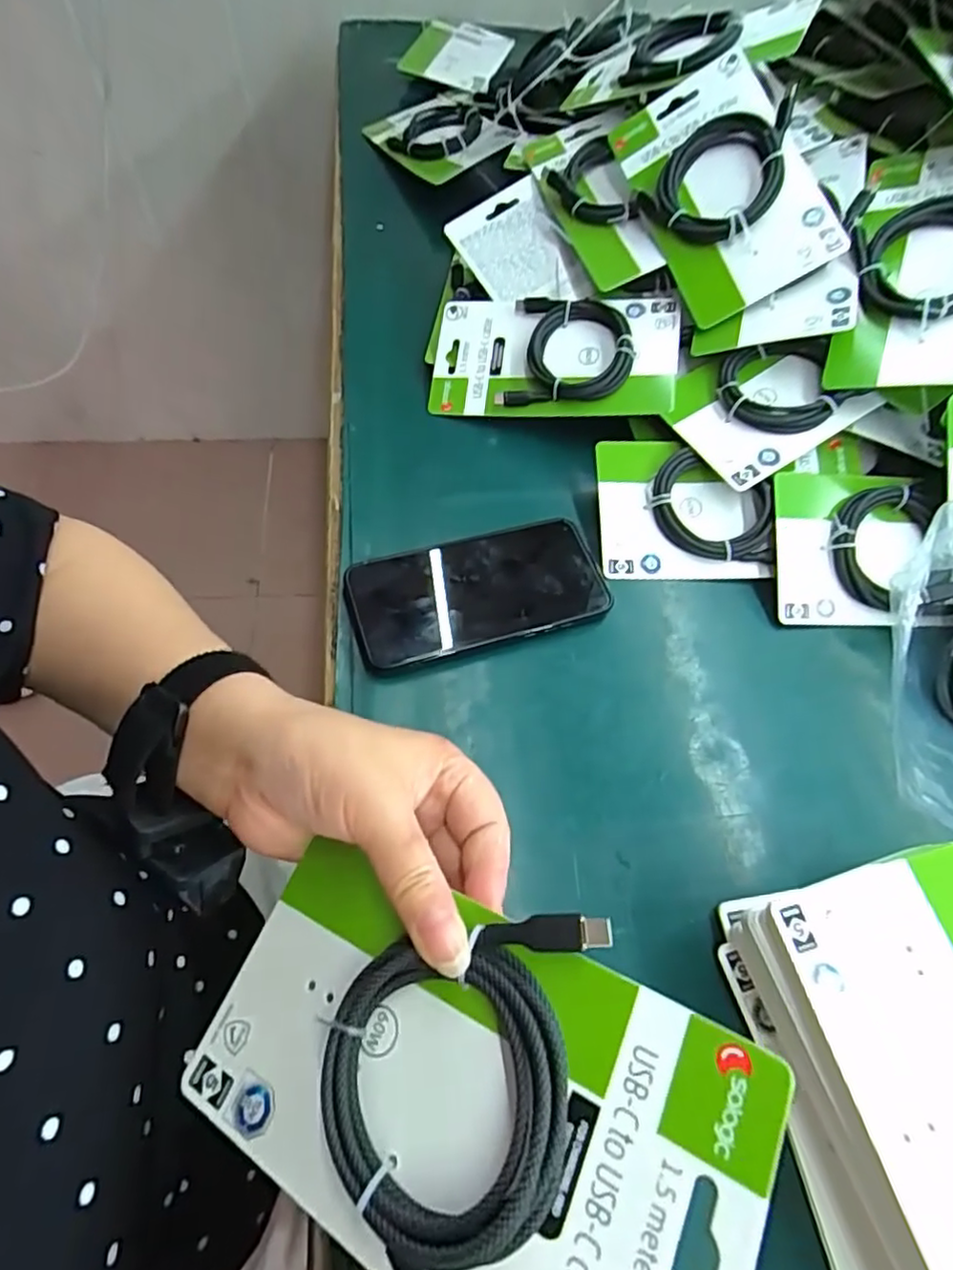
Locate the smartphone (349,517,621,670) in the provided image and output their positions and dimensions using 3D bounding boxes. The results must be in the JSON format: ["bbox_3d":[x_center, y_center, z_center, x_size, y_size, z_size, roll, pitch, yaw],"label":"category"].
[{"bbox_3d":[0.003,-0.029,0.394,0.155,0.013,0.075,-15,63,-11],"label":"smartphone"}]

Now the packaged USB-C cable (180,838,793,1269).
[{"bbox_3d":[-0.009,0.133,0.194,0.176,0.016,0.105,17,71,31],"label":"packaged USB-C cable"}]

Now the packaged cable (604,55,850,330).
[{"bbox_3d":[0.173,-0.318,0.445,0.105,0.026,0.176,-22,76,18],"label":"packaged cable"}]

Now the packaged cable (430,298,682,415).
[{"bbox_3d":[0.056,-0.208,0.468,0.175,0.019,0.095,4,76,12],"label":"packaged cable"}]

